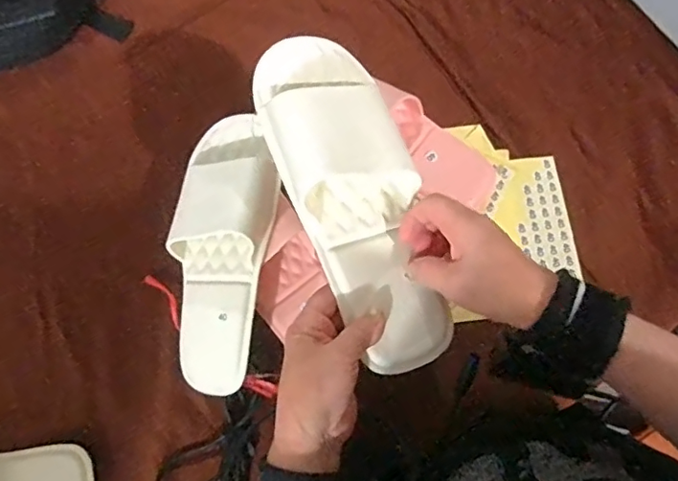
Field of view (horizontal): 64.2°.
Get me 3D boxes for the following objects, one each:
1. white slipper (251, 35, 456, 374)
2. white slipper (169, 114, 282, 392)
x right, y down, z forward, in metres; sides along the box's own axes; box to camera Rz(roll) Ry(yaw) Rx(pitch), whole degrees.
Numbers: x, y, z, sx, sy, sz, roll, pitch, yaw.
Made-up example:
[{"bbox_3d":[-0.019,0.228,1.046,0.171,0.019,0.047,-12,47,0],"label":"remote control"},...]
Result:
[{"bbox_3d":[0.015,-0.033,0.426,0.097,0.058,0.268,-21,89,-4],"label":"white slipper"},{"bbox_3d":[-0.121,0.014,0.538,0.106,0.075,0.282,2,85,30],"label":"white slipper"}]

